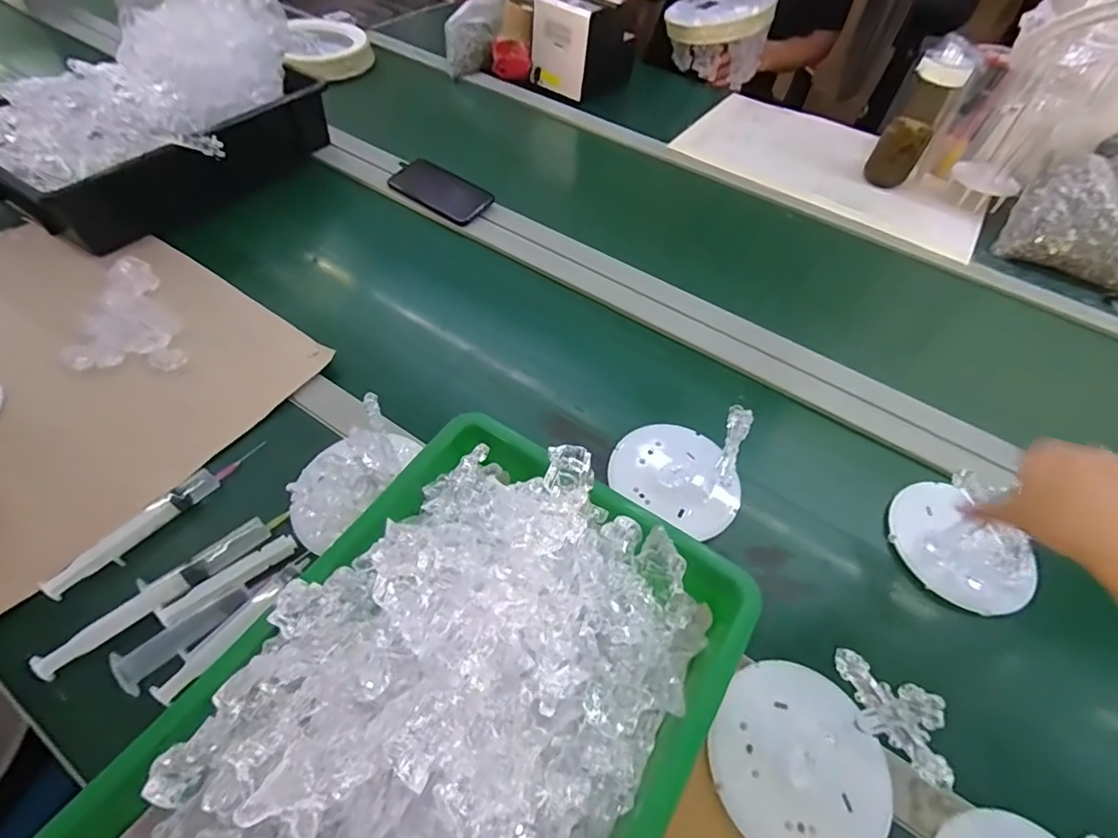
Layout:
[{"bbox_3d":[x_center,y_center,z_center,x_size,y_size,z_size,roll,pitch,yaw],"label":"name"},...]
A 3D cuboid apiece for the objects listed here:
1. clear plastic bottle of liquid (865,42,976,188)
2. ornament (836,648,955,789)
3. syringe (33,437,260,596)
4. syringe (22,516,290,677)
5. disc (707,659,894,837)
[{"bbox_3d":[0.588,-0.494,0.850,0.074,0.195,0.082,38,60,21],"label":"clear plastic bottle of liquid"},{"bbox_3d":[0.212,0.184,0.328,0.009,0.077,0.082,-20,58,-18],"label":"ornament"},{"bbox_3d":[-0.354,0.083,0.464,0.020,0.031,0.183,29,57,16],"label":"syringe"},{"bbox_3d":[-0.314,0.136,0.427,0.182,0.026,0.027,-35,63,-26],"label":"syringe"},{"bbox_3d":[0.176,0.250,0.381,0.121,0.011,0.123,2,54,-3],"label":"disc"}]

